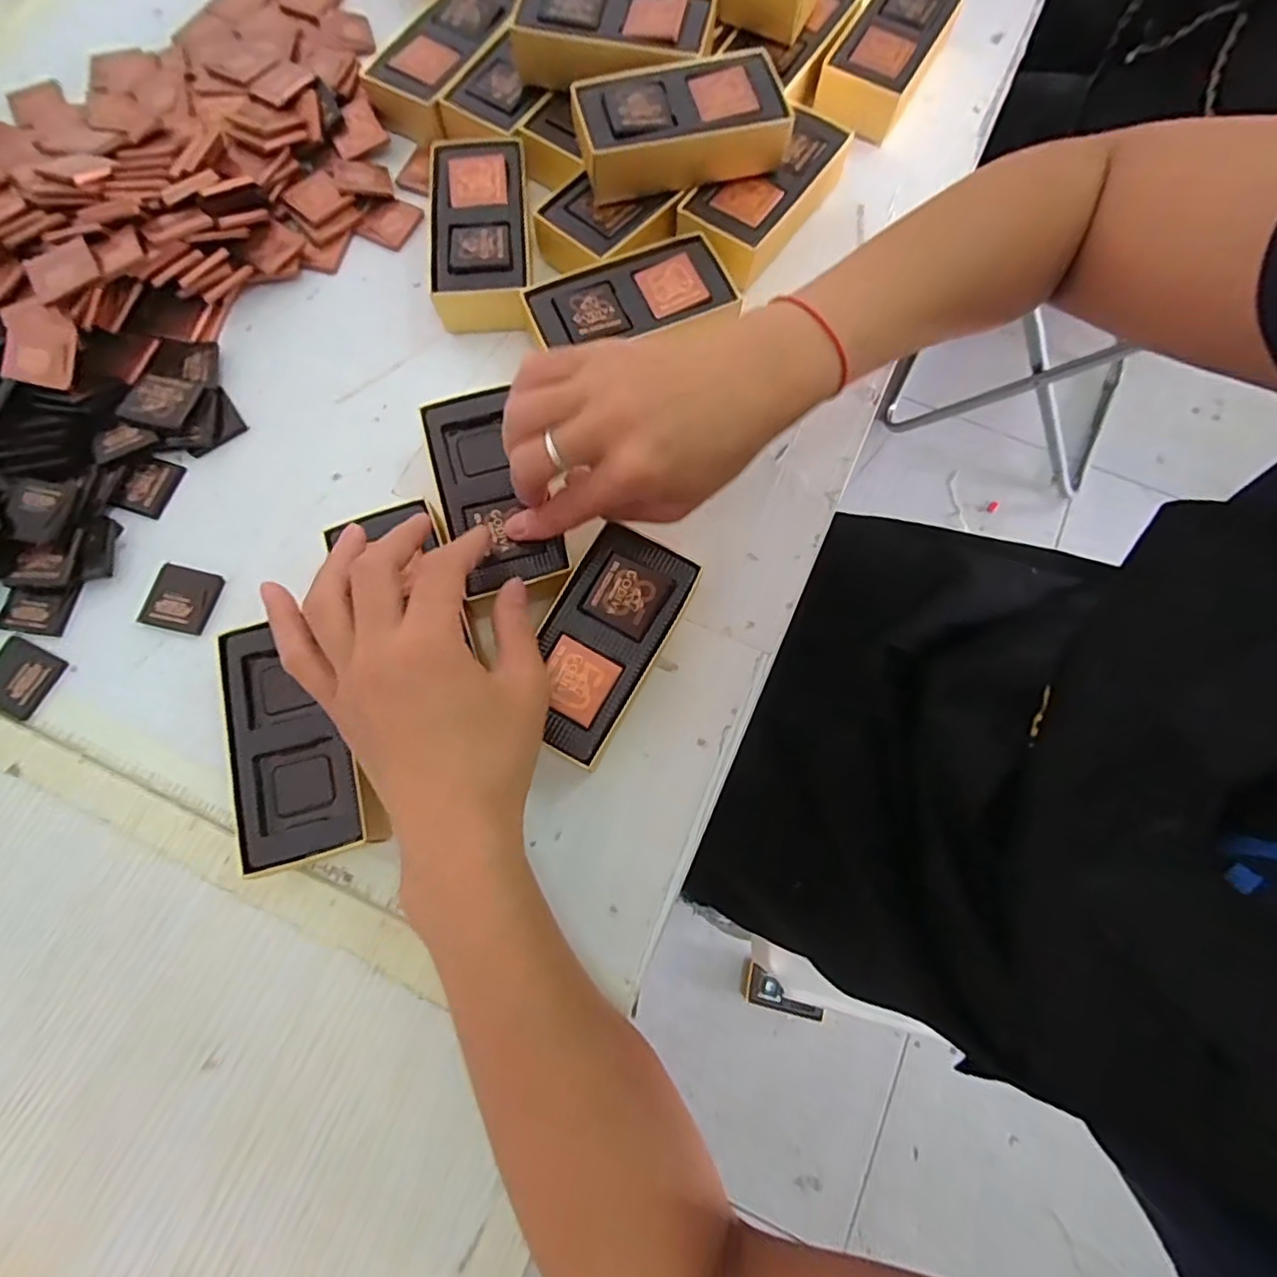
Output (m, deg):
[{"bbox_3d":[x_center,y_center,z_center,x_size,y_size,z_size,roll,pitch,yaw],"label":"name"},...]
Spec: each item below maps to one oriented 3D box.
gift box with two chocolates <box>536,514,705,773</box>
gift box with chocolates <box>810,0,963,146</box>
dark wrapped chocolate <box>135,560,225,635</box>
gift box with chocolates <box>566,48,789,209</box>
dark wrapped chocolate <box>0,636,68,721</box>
[{"bbox_3d":[-0.018,0.003,0.307,0.053,0.034,0.109,28,76,8],"label":"gift box with two chocolates"},{"bbox_3d":[0.168,-0.392,0.411,0.058,0.032,0.118,28,76,8],"label":"gift box with chocolates"},{"bbox_3d":[-0.241,-0.021,0.324,0.035,0.004,0.035,14,75,4],"label":"dark wrapped chocolate"},{"bbox_3d":[0.023,-0.291,0.351,0.114,0.035,0.061,-12,75,-3],"label":"gift box with chocolates"},{"bbox_3d":[-0.316,0.019,0.312,0.035,0.004,0.034,24,76,7],"label":"dark wrapped chocolate"}]

